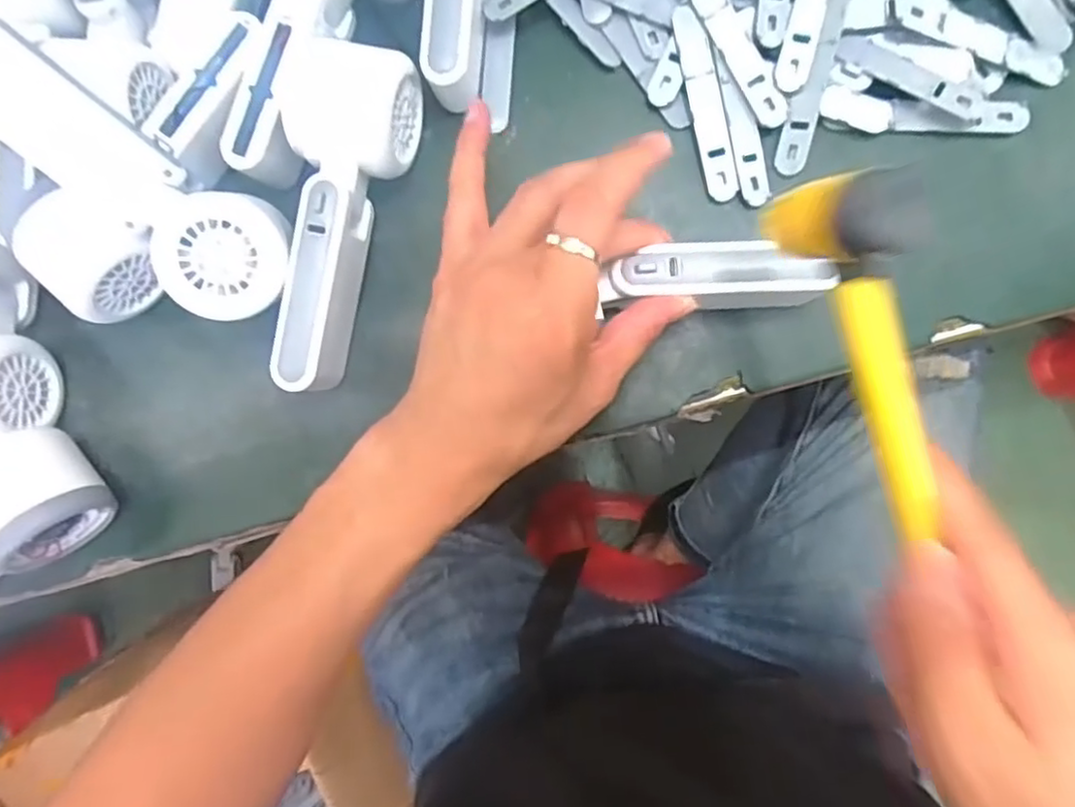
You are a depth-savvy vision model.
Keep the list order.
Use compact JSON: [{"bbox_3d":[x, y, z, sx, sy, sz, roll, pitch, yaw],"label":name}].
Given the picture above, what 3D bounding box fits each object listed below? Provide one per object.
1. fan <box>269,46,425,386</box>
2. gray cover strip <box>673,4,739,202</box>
[{"bbox_3d":[-0.102,-0.088,0.334,0.057,0.049,0.161,11,89,5],"label":"fan"},{"bbox_3d":[0.084,-0.148,0.334,0.015,0.004,0.093,-13,98,13],"label":"gray cover strip"}]

